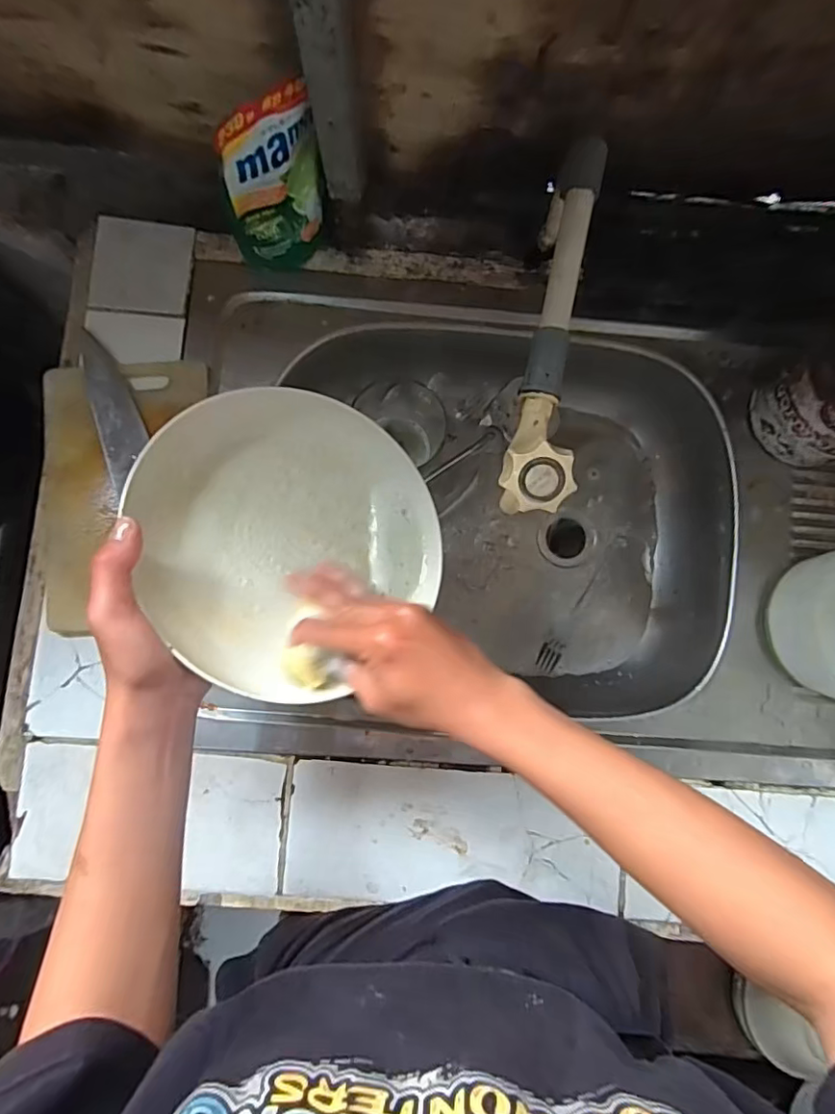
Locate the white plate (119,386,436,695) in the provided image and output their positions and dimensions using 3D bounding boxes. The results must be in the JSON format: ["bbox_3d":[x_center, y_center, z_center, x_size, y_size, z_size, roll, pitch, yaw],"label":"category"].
[{"bbox_3d":[-0.082,-0.014,0.403,0.207,0.030,0.215,5,80,-28],"label":"white plate"}]

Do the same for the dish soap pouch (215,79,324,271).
[{"bbox_3d":[-0.118,-0.316,0.488,0.092,0.158,0.027,-42,87,-7],"label":"dish soap pouch"}]

